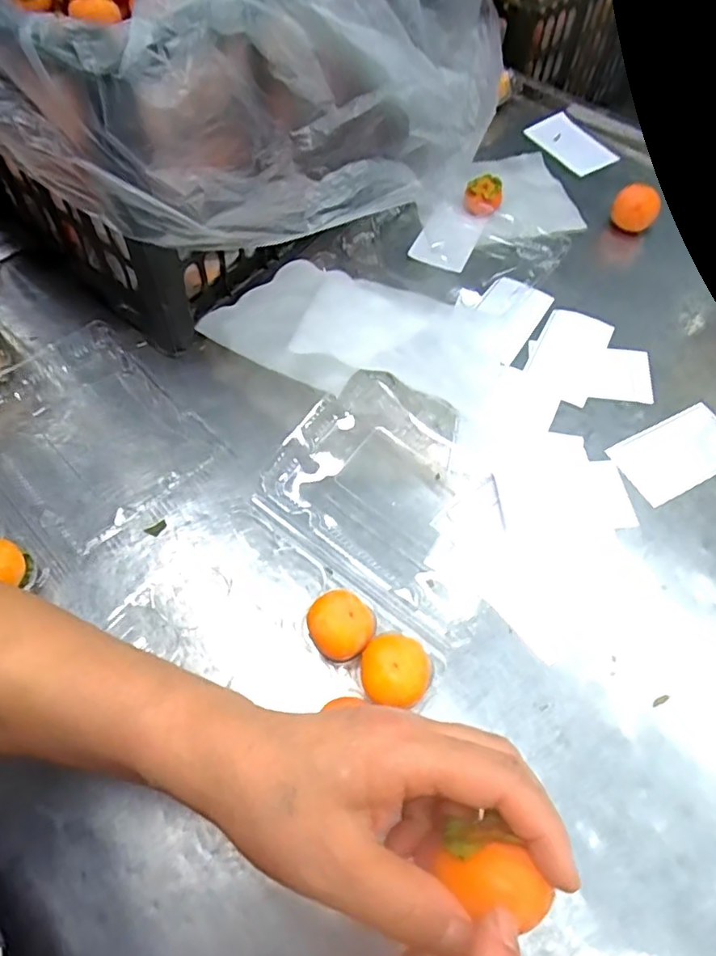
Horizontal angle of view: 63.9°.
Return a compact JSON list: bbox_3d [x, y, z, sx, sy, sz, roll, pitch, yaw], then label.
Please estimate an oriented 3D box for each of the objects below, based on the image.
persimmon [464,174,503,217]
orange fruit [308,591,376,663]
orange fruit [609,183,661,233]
[{"bbox_3d":[0.156,-0.349,0.711,0.044,0.034,0.047,0,60,0],"label":"persimmon"},{"bbox_3d":[-0.012,0.115,0.441,0.047,0.046,0.047,0,60,0],"label":"orange fruit"},{"bbox_3d":[0.331,-0.322,0.690,0.057,0.048,0.046,25,63,14],"label":"orange fruit"}]

